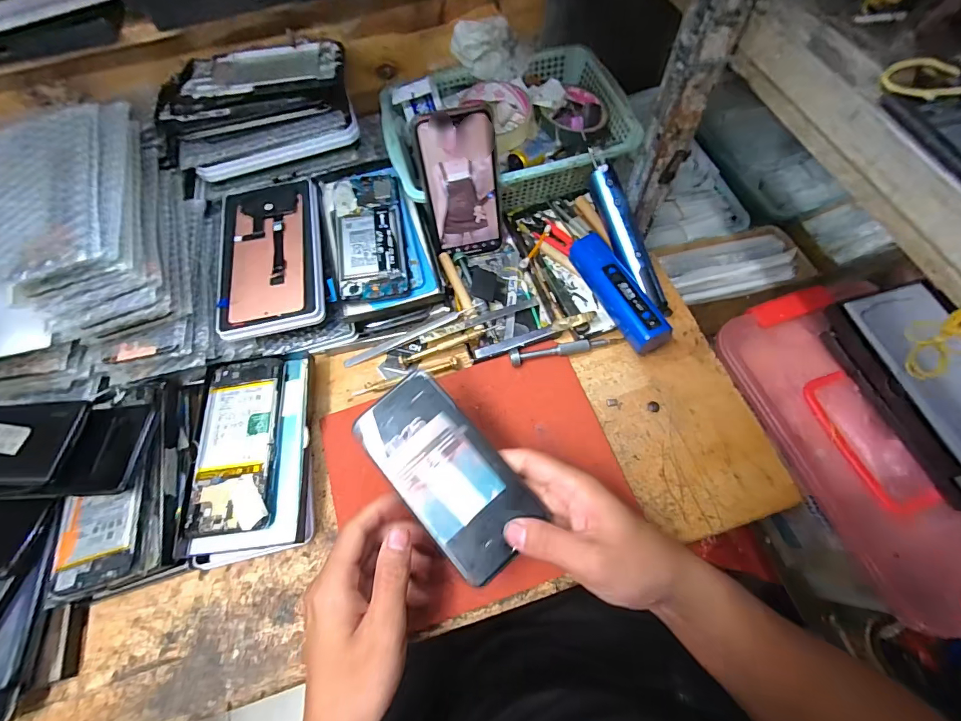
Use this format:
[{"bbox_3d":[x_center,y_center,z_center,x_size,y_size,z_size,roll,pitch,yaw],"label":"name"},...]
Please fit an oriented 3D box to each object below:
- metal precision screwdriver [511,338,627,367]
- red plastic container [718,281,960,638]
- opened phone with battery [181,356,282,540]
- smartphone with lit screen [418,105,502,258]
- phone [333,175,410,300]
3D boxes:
[{"bbox_3d":[0.087,-0.011,0.423,0.115,0.011,0.016,-12,66,-2],"label":"metal precision screwdriver"},{"bbox_3d":[0.389,0.072,0.404,0.177,0.086,0.328,-19,67,-5],"label":"red plastic container"},{"bbox_3d":[-0.228,0.073,0.385,0.075,0.009,0.163,-7,65,1],"label":"opened phone with battery"},{"bbox_3d":[-0.017,-0.175,0.427,0.074,0.145,0.007,-11,46,-5],"label":"smartphone with lit screen"},{"bbox_3d":[-0.118,-0.135,0.444,0.071,0.009,0.155,-9,71,-4],"label":"phone"}]

